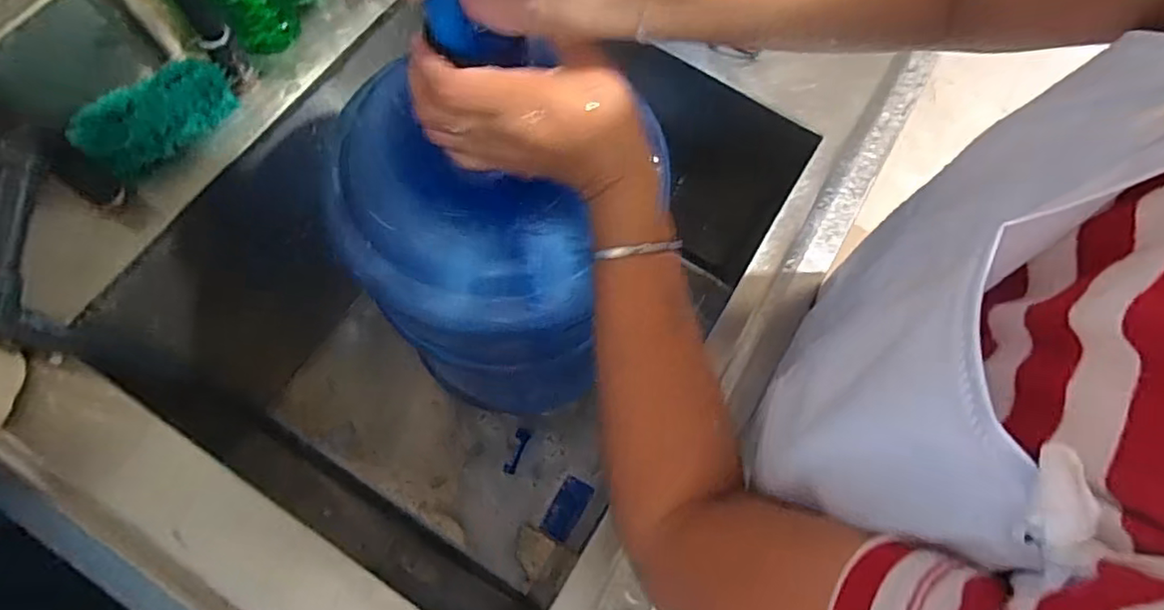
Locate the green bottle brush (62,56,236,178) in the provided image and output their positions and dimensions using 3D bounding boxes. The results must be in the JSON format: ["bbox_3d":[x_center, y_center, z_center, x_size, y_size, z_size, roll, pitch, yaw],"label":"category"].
[{"bbox_3d":[-0.353,-0.156,0.498,0.118,0.052,0.050,-42,77,-16],"label":"green bottle brush"}]

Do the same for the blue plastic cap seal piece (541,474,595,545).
[{"bbox_3d":[-0.017,0.258,0.741,0.048,0.014,0.076,16,64,38],"label":"blue plastic cap seal piece"}]

